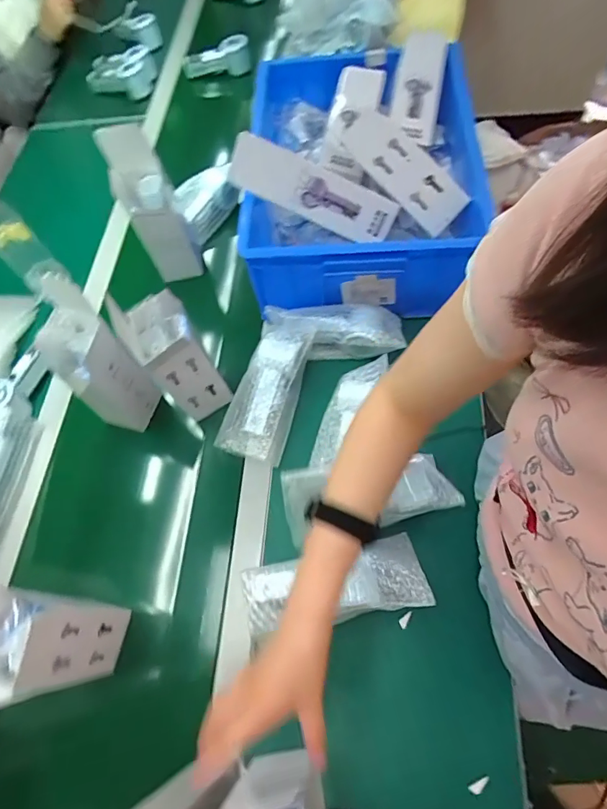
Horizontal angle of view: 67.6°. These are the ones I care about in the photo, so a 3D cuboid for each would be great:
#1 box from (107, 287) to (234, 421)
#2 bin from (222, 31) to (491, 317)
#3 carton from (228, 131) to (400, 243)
[{"bbox_3d":[-0.174,-0.060,0.619,0.083,0.202,0.078,-36,65,-12],"label":"box"},{"bbox_3d":[0.090,-0.387,0.738,0.342,0.158,0.465,-1,63,6],"label":"bin"},{"bbox_3d":[0.015,-0.310,0.665,0.241,0.075,0.024,22,38,-11],"label":"carton"}]

